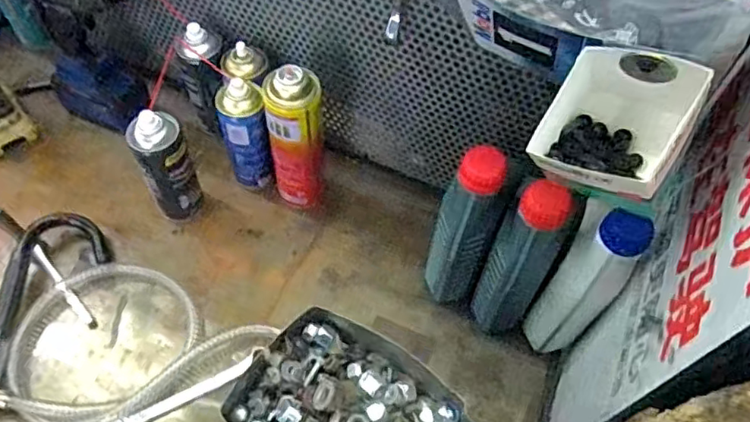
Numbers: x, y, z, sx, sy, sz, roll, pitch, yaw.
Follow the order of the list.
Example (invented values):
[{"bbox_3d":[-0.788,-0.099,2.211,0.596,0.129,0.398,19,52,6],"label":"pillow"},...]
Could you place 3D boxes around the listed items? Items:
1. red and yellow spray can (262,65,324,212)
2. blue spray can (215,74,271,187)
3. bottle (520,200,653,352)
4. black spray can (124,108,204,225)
[{"bbox_3d":[-0.099,-0.085,0.777,0.072,0.224,0.053,-3,57,-6],"label":"red and yellow spray can"},{"bbox_3d":[-0.175,-0.101,0.816,0.056,0.165,0.048,-12,58,-11],"label":"blue spray can"},{"bbox_3d":[0.222,0.086,0.653,0.064,0.267,0.061,24,59,12],"label":"bottle"},{"bbox_3d":[-0.268,-0.052,0.777,0.064,0.175,0.050,-21,60,-16],"label":"black spray can"}]

